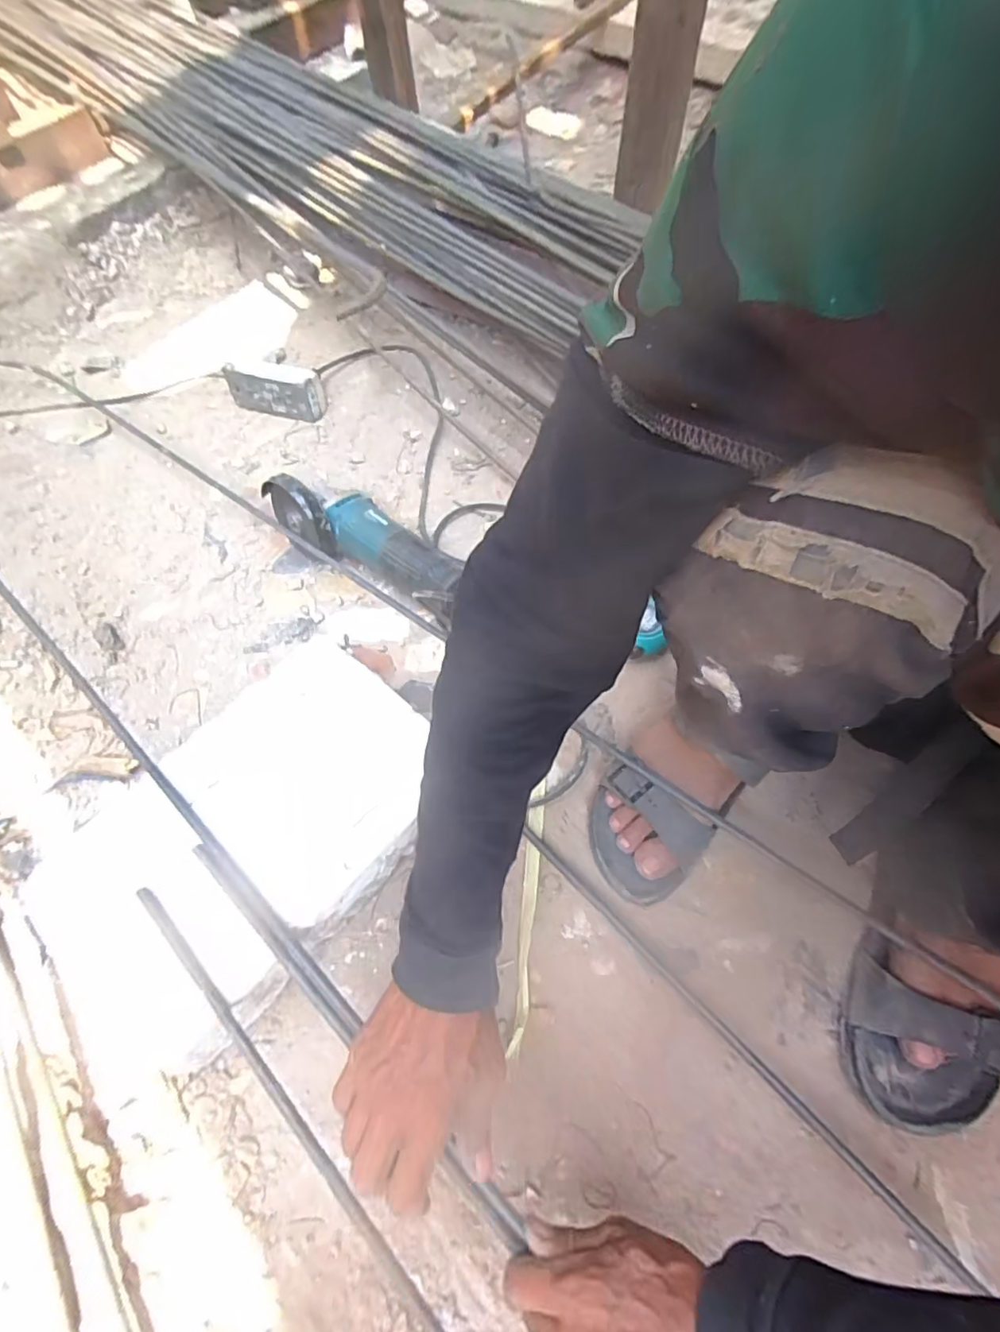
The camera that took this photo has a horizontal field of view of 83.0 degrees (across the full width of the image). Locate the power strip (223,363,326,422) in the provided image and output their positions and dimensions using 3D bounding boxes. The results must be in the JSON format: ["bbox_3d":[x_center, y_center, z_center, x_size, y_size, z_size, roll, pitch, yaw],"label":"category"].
[{"bbox_3d":[-0.323,-0.395,0.813,0.145,0.064,0.035,11,66,9],"label":"power strip"}]

